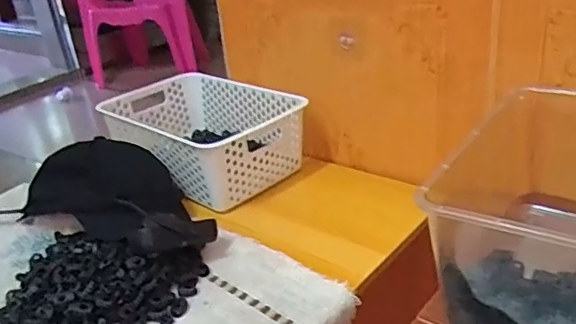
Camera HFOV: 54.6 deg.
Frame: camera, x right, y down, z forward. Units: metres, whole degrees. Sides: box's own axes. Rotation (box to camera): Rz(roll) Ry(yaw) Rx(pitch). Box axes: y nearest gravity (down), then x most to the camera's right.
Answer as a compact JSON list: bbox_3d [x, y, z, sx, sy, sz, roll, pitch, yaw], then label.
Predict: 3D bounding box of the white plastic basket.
[{"bbox_3d":[-0.136,-0.046,0.900,0.210,0.101,0.293,-30,37,-35],"label":"white plastic basket"}]

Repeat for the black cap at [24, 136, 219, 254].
[{"bbox_3d":[-0.216,0.045,0.756,0.291,0.095,0.145,15,36,34],"label":"black cap"}]

